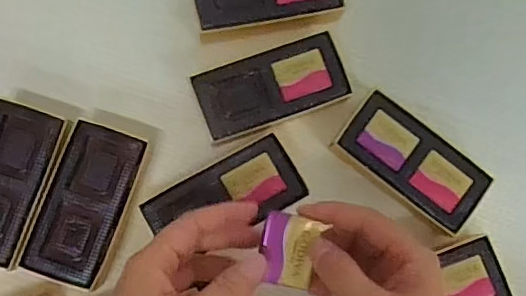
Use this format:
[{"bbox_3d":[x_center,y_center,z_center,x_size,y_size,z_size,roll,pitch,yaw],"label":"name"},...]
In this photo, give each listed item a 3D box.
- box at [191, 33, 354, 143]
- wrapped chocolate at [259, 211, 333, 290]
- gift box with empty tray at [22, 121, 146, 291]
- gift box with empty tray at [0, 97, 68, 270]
[{"bbox_3d":[0.006,-0.045,0.427,0.112,0.037,0.054,-19,84,-5],"label":"box"},{"bbox_3d":[0.015,0.057,0.309,0.031,0.008,0.038,14,82,-1],"label":"wrapped chocolate"},{"bbox_3d":[-0.129,0.042,0.413,0.056,0.031,0.114,19,82,0],"label":"gift box with empty tray"},{"bbox_3d":[-0.185,0.025,0.410,0.056,0.032,0.113,18,82,-1],"label":"gift box with empty tray"}]

